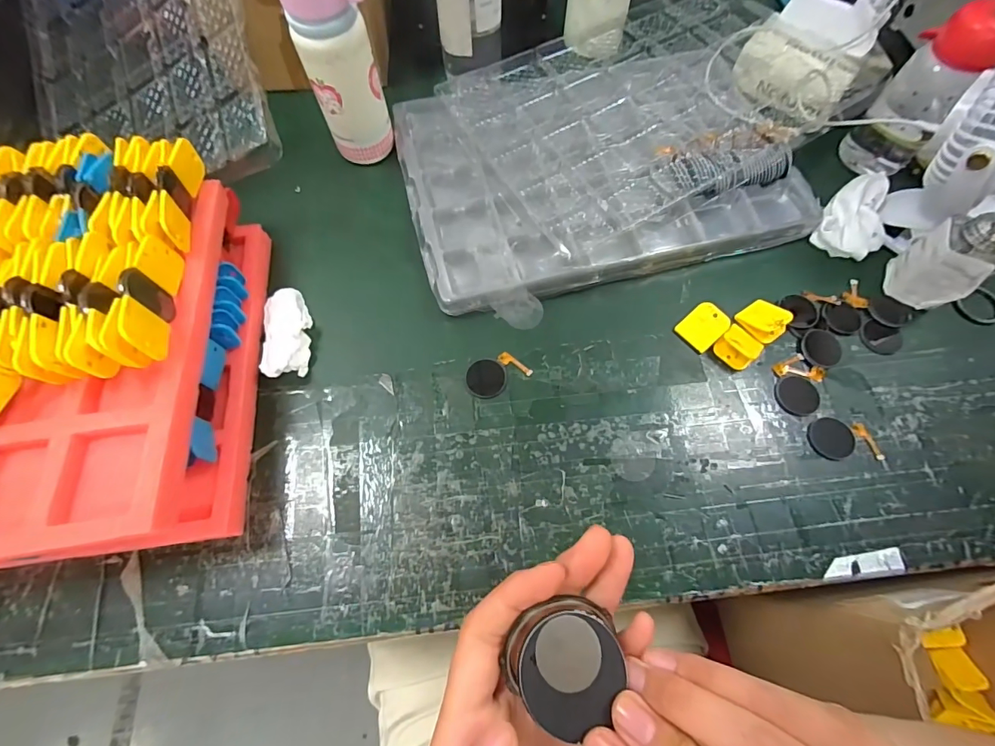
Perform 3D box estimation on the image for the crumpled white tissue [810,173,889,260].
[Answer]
[{"bbox_3d":[0.415,-0.179,0.497,0.067,0.038,0.103,33,71,12],"label":"crumpled white tissue"}]

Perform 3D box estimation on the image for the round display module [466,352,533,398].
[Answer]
[{"bbox_3d":[-0.002,0.000,0.439,0.060,0.004,0.041,-31,71,-12],"label":"round display module"}]

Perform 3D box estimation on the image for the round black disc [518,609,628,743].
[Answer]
[{"bbox_3d":[0.027,0.111,0.161,0.037,0.004,0.037,0,68,0],"label":"round black disc"}]

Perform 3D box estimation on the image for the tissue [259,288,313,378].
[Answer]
[{"bbox_3d":[-0.216,-0.044,0.444,0.044,0.030,0.105,-11,68,-5],"label":"tissue"}]

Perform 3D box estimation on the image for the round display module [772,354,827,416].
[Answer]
[{"bbox_3d":[0.301,0.012,0.436,0.047,0.004,0.063,22,69,8],"label":"round display module"}]

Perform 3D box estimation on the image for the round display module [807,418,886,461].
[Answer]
[{"bbox_3d":[0.331,0.063,0.415,0.062,0.004,0.040,-1,68,-1],"label":"round display module"}]

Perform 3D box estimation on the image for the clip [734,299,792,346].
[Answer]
[{"bbox_3d":[0.281,-0.057,0.454,0.038,0.021,0.044,-30,71,-12],"label":"clip"}]

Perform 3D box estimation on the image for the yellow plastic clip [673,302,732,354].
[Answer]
[{"bbox_3d":[0.214,-0.049,0.450,0.043,0.021,0.038,-41,74,-15],"label":"yellow plastic clip"}]

